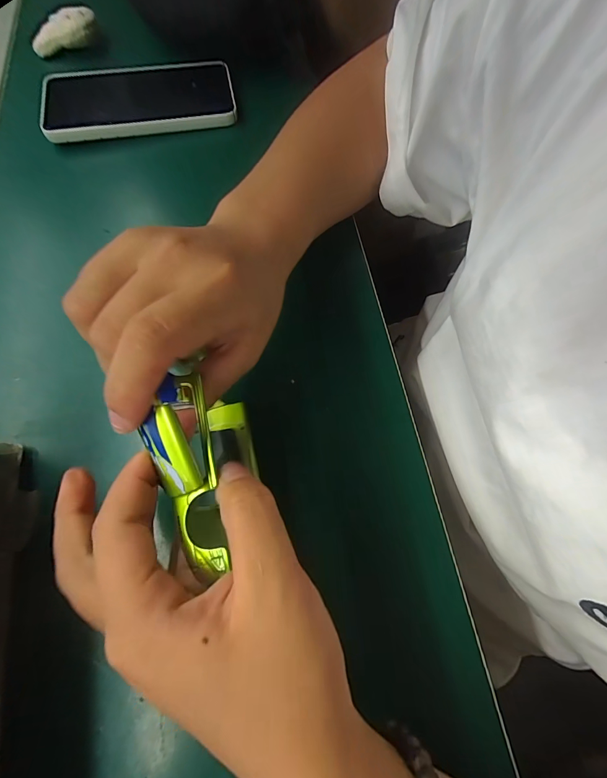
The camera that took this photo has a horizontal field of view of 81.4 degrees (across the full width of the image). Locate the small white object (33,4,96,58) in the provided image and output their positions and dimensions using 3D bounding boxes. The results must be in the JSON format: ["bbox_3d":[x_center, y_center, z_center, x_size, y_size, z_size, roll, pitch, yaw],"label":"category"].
[{"bbox_3d":[-0.246,-0.358,0.355,0.072,0.020,0.030,-6,70,14],"label":"small white object"}]

